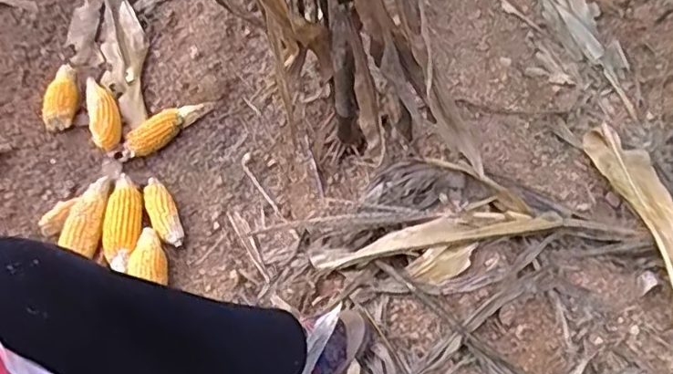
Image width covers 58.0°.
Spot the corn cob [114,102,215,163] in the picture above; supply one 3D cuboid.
[{"bbox_3d":[-0.270,-0.092,0.947,0.163,0.037,0.039,-27,61,-14],"label":"corn cob"}]

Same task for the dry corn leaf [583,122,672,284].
[{"bbox_3d":[0.448,0.055,0.842,0.090,0.044,0.386,-8,59,-3],"label":"dry corn leaf"}]

